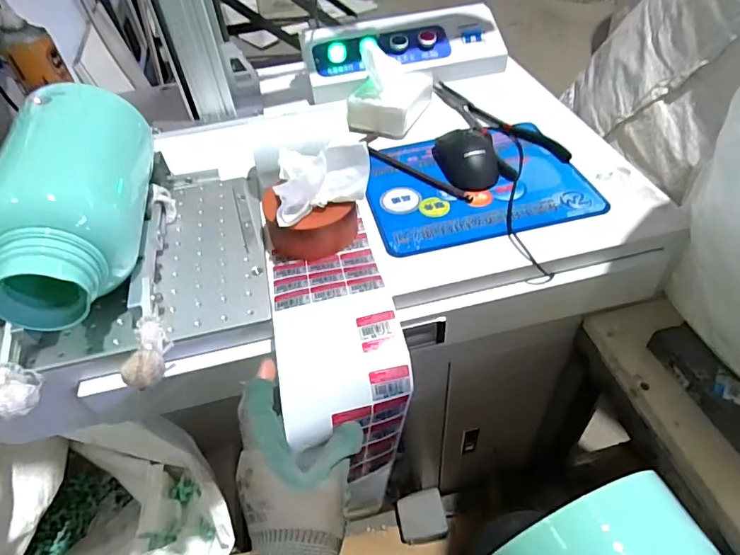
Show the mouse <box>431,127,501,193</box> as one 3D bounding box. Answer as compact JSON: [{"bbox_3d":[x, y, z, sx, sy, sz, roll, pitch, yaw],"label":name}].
[{"bbox_3d":[0.125,-0.153,0.596,0.076,0.037,0.092,-10,47,-3],"label":"mouse"}]

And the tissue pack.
[{"bbox_3d":[0.031,-0.278,0.678,0.084,0.099,0.133,16,51,19],"label":"tissue pack"}]

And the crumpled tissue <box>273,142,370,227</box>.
[{"bbox_3d":[-0.049,-0.101,0.488,0.093,0.051,0.083,-3,47,3],"label":"crumpled tissue"}]

